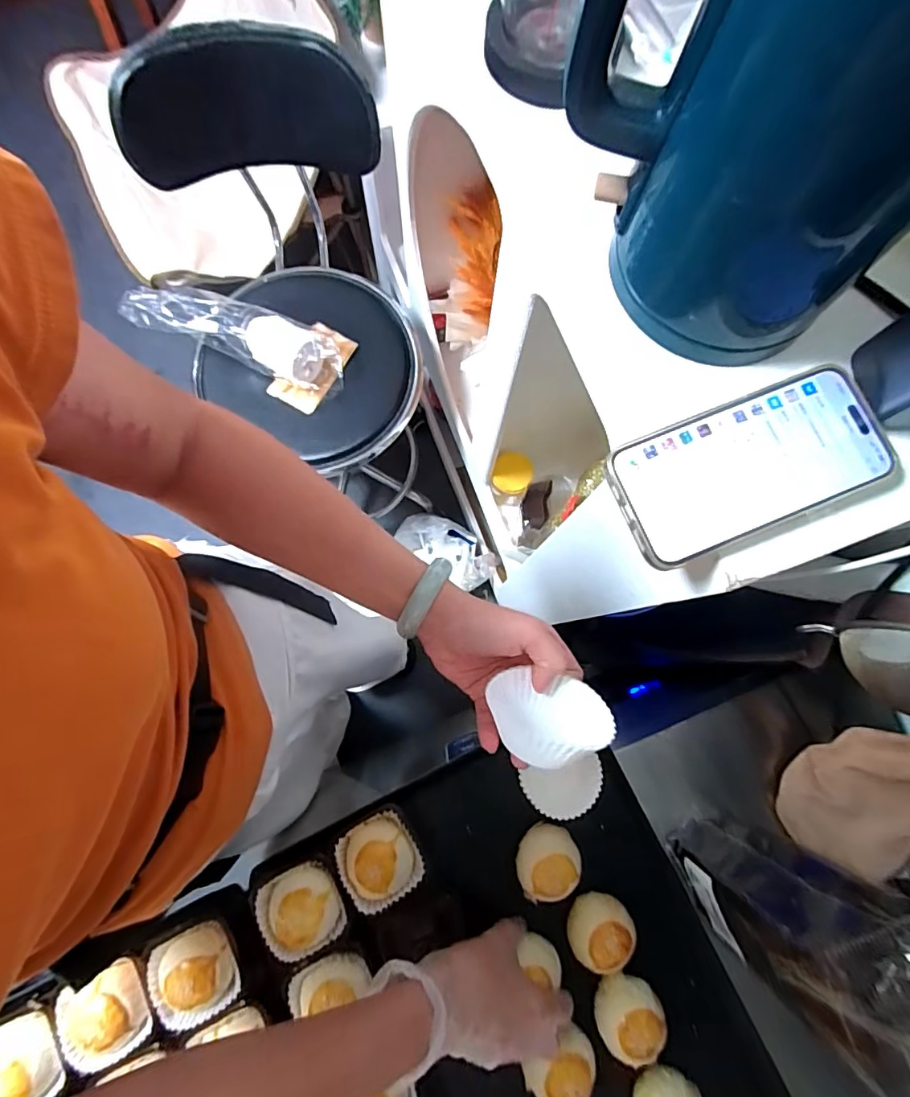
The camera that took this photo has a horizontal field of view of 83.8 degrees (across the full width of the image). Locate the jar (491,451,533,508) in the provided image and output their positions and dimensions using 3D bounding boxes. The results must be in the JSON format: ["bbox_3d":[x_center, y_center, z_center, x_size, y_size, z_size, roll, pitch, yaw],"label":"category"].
[{"bbox_3d":[0.101,-0.123,0.930,0.068,0.130,0.063,0,79,-1],"label":"jar"}]

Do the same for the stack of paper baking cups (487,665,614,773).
[{"bbox_3d":[0.059,0.101,0.309,0.067,0.051,0.052,-14,80,-4],"label":"stack of paper baking cups"}]

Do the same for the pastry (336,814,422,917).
[{"bbox_3d":[-0.067,0.273,0.445,0.063,0.045,0.067,-29,81,-6],"label":"pastry"}]

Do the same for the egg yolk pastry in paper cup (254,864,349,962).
[{"bbox_3d":[-0.132,0.310,0.429,0.066,0.031,0.065,-26,81,-6],"label":"egg yolk pastry in paper cup"}]

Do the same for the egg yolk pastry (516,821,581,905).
[{"bbox_3d":[0.081,0.278,0.451,0.058,0.036,0.051,-38,82,-7],"label":"egg yolk pastry"}]

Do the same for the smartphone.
[{"bbox_3d":[0.178,-0.050,0.304,0.163,0.007,0.078,-21,81,-5],"label":"smartphone"}]

